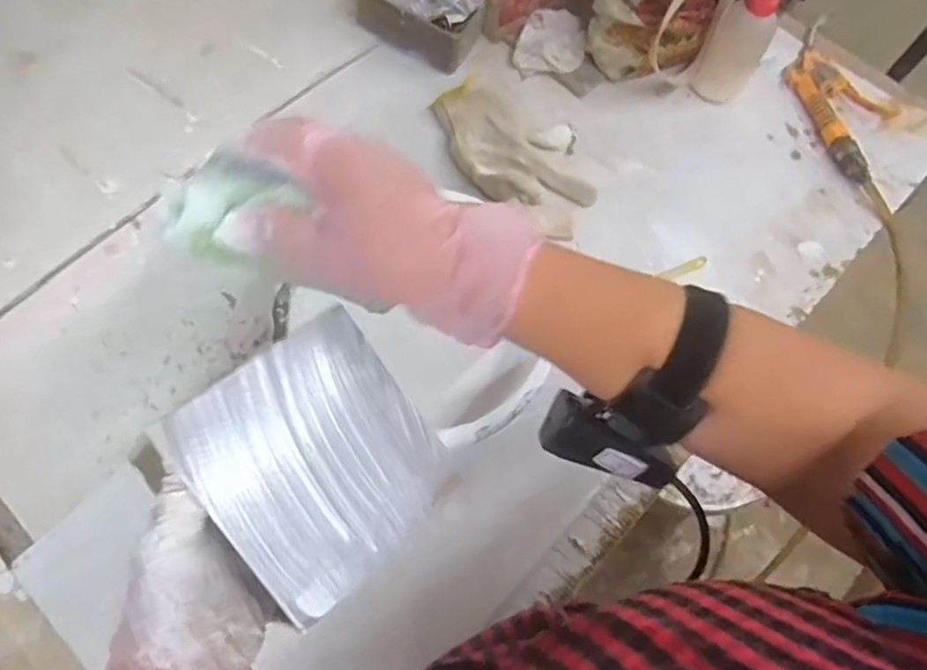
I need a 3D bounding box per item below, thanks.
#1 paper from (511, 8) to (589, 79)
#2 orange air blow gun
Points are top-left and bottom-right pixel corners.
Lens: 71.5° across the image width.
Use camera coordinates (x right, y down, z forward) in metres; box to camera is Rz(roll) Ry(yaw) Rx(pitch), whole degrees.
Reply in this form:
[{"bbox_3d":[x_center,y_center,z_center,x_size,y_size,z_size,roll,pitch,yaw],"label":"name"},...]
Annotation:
[{"bbox_3d":[0.098,-0.326,0.720,0.077,0.035,0.065,10,67,1],"label":"paper"},{"bbox_3d":[0.429,-0.272,0.726,0.105,0.022,0.228,-14,68,-9],"label":"orange air blow gun"}]

